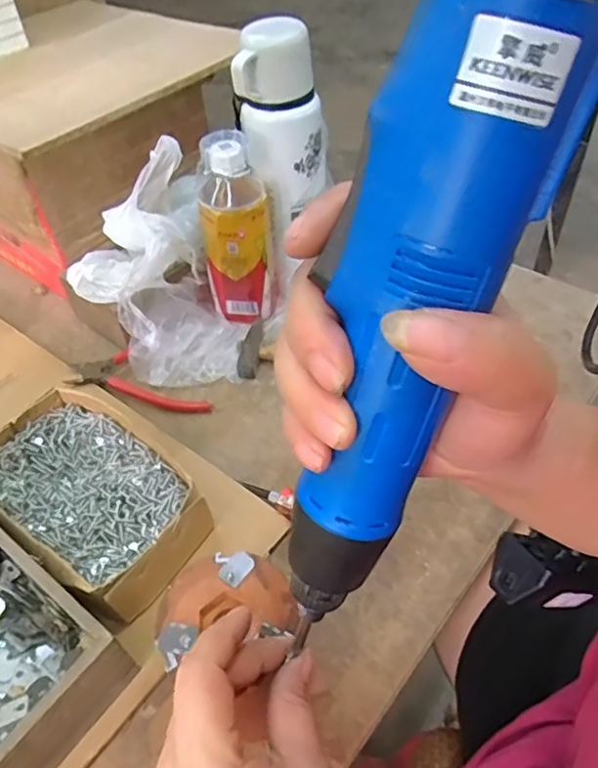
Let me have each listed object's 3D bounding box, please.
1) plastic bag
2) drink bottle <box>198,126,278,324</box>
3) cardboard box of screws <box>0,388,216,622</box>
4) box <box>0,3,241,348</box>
[{"bbox_3d":[-0.144,-0.108,0.572,0.145,0.170,0.171,-25,51,-18],"label":"plastic bag"},{"bbox_3d":[-0.061,-0.148,0.569,0.066,0.173,0.054,-12,48,-8],"label":"drink bottle"},{"bbox_3d":[-0.158,0.090,0.448,0.193,0.058,0.115,27,55,25],"label":"cardboard box of screws"},{"bbox_3d":[-0.259,-0.280,0.696,0.357,0.227,0.300,30,56,27],"label":"box"}]

